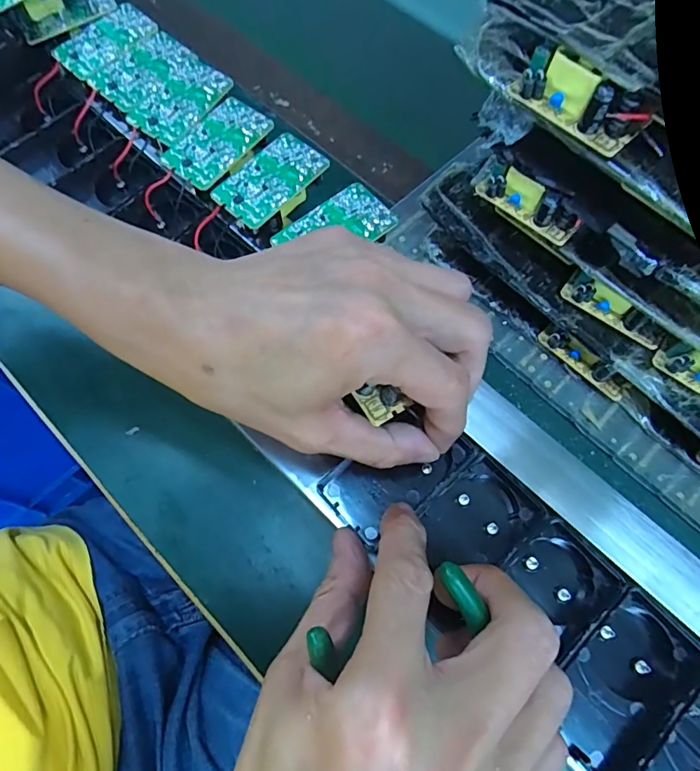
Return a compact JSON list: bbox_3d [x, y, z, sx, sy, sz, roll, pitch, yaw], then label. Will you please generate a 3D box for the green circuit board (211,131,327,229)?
[{"bbox_3d":[-0.045,-0.119,0.275,0.036,0.005,0.062,43,74,14],"label":"green circuit board"}]

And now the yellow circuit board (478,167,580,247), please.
[{"bbox_3d":[0.105,-0.108,0.278,0.061,0.022,0.016,42,74,14],"label":"yellow circuit board"}]

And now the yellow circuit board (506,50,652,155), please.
[{"bbox_3d":[0.108,-0.136,0.226,0.063,0.023,0.019,41,74,14],"label":"yellow circuit board"}]

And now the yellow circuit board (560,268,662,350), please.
[{"bbox_3d":[0.157,-0.045,0.286,0.018,0.013,0.062,-41,75,-15],"label":"yellow circuit board"}]

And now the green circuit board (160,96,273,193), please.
[{"bbox_3d":[-0.079,-0.146,0.282,0.038,0.004,0.062,37,73,13],"label":"green circuit board"}]

